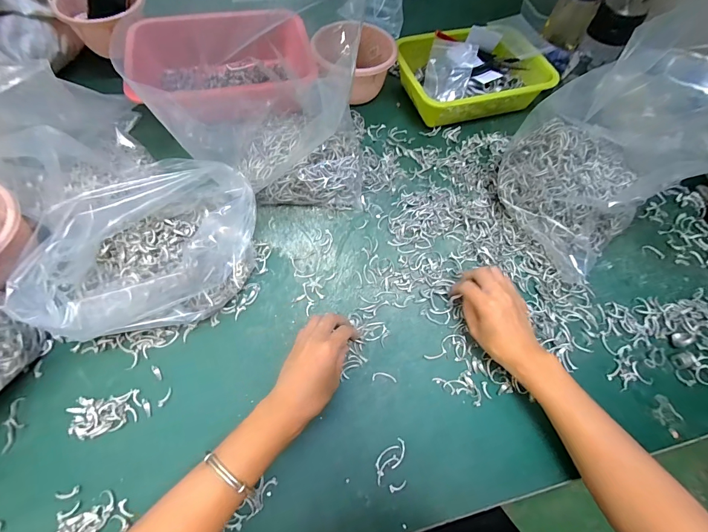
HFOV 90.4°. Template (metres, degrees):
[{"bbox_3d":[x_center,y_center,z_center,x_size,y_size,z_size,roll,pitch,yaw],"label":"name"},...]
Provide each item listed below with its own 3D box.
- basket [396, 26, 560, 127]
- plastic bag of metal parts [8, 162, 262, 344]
[{"bbox_3d":[0.218,-0.367,0.661,0.269,0.090,0.172,-12,63,-10],"label":"basket"},{"bbox_3d":[-0.222,-0.012,0.417,0.226,0.133,0.161,-15,63,-12],"label":"plastic bag of metal parts"}]

